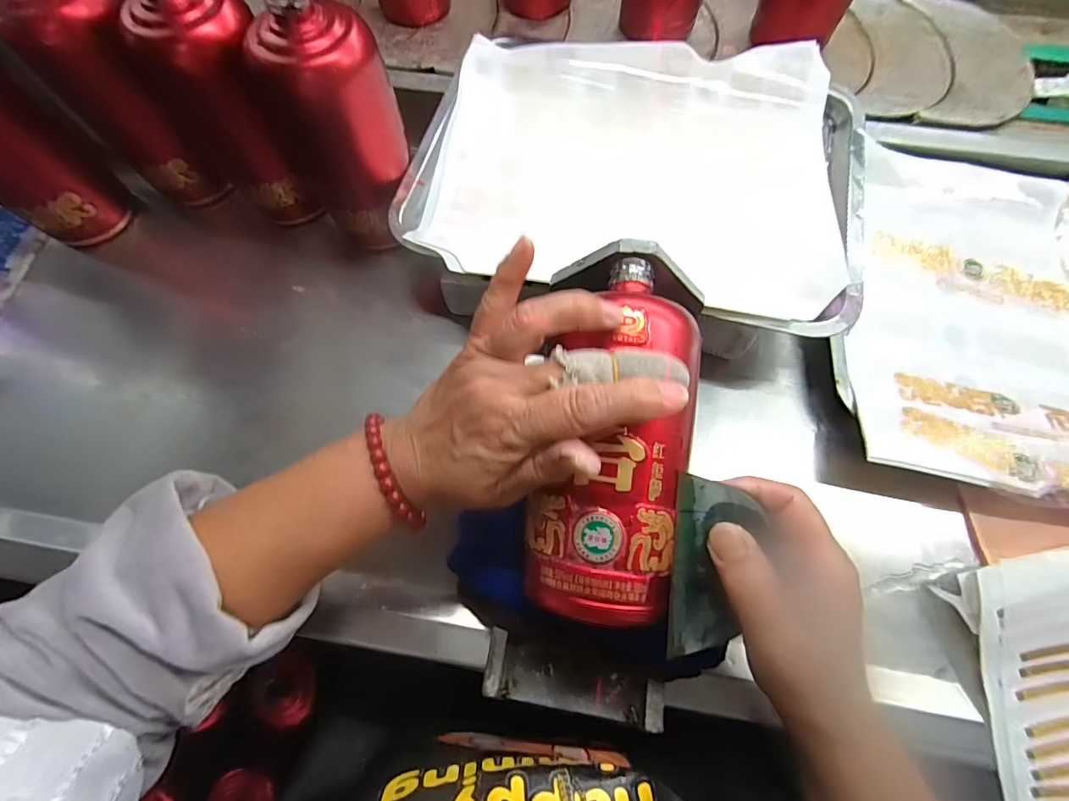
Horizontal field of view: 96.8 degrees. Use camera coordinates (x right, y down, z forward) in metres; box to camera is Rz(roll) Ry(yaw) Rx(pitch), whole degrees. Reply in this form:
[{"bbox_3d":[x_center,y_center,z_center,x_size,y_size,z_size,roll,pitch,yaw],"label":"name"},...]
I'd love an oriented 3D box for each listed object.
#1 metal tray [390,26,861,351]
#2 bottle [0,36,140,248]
[{"bbox_3d":[0.081,-0.181,0.402,0.345,0.062,0.270,7,72,3],"label":"metal tray"},{"bbox_3d":[-0.422,-0.214,0.379,0.081,0.181,0.092,37,76,12],"label":"bottle"}]

